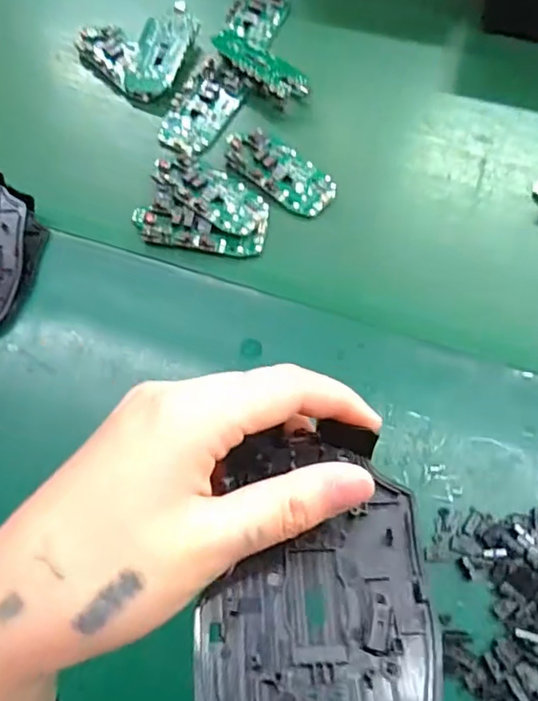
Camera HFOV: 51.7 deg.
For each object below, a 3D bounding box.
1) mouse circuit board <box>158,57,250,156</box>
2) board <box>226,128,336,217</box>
[{"bbox_3d":[-0.055,-0.201,0.458,0.047,0.012,0.090,27,69,9],"label":"mouse circuit board"},{"bbox_3d":[0.009,-0.142,0.438,0.093,0.007,0.047,38,71,13],"label":"board"}]

